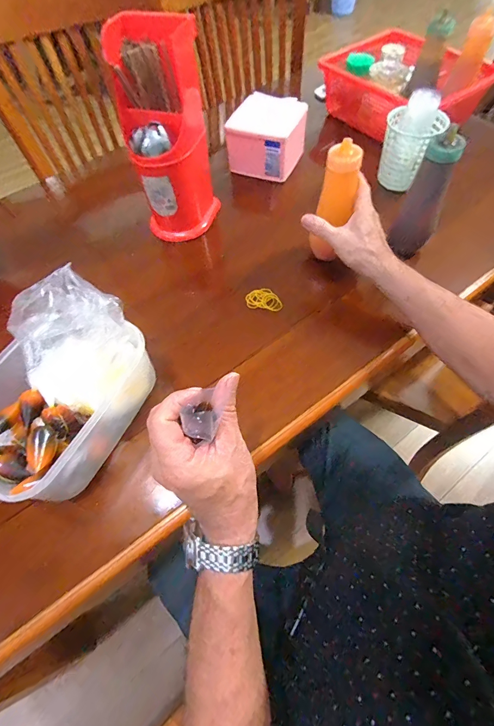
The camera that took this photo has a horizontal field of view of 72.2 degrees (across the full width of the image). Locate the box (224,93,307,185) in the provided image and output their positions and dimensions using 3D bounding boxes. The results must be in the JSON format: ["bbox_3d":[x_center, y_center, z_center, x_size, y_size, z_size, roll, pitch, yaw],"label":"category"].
[{"bbox_3d":[0.042,-0.456,0.690,0.134,0.108,0.117,25,65,17],"label":"box"}]

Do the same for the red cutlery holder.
[{"bbox_3d":[-0.121,-0.343,0.546,0.132,0.274,0.103,-14,61,-3],"label":"red cutlery holder"}]

